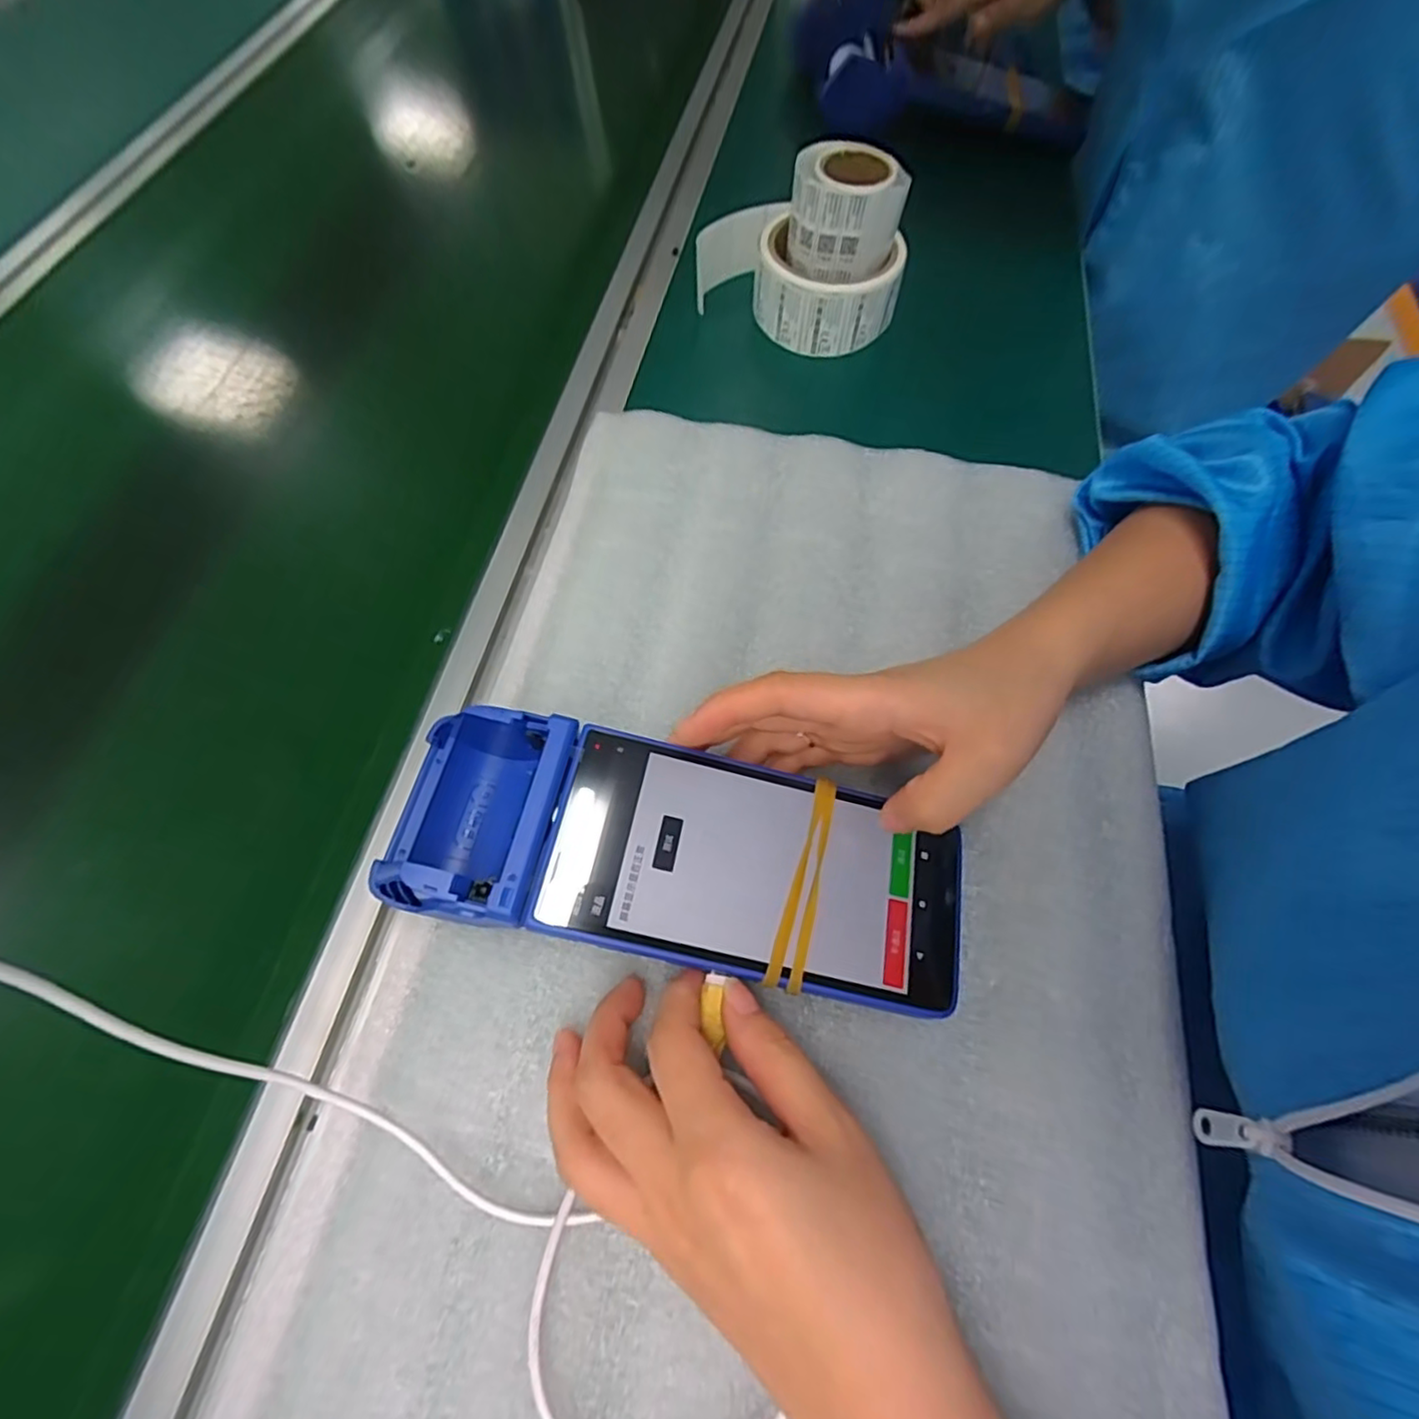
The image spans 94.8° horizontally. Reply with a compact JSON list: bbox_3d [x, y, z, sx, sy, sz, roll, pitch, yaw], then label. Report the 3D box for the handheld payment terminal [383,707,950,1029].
[{"bbox_3d":[-0.013,0.057,0.258,0.223,0.046,0.084,13,64,3],"label":"handheld payment terminal"}]

